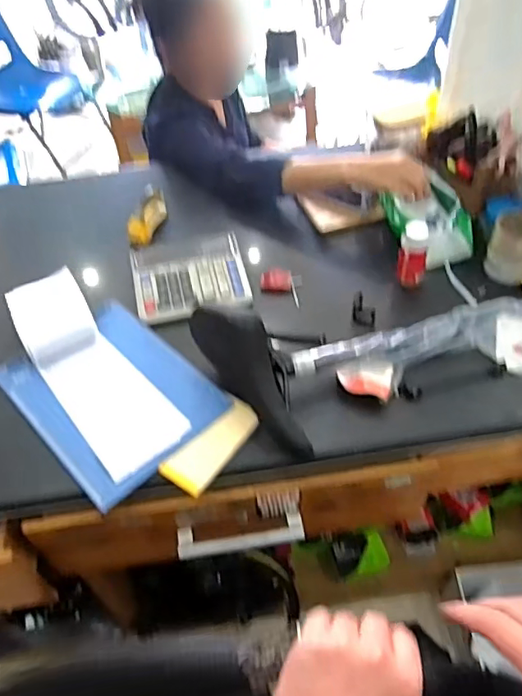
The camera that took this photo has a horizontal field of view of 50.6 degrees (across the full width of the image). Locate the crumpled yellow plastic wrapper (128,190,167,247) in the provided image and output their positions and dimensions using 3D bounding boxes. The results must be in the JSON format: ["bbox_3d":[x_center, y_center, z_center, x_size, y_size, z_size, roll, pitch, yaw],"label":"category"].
[{"bbox_3d":[-0.221,-0.248,1.080,0.036,0.047,0.145,7,50,10],"label":"crumpled yellow plastic wrapper"}]

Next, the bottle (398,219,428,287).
[{"bbox_3d":[0.251,-0.155,0.914,0.049,0.100,0.044,12,51,14],"label":"bottle"}]

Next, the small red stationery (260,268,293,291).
[{"bbox_3d":[0.026,-0.116,0.944,0.053,0.033,0.023,0,49,4],"label":"small red stationery"}]

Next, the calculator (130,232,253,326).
[{"bbox_3d":[-0.122,-0.122,0.955,0.189,0.034,0.167,-11,49,-5],"label":"calculator"}]

